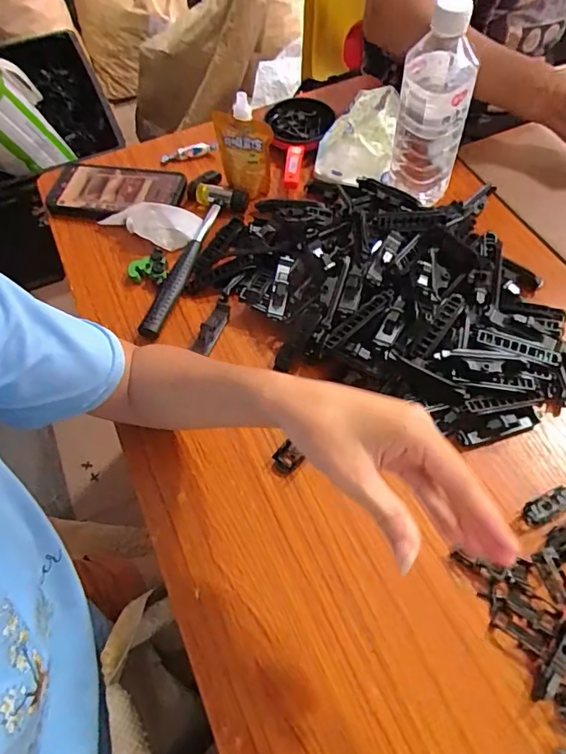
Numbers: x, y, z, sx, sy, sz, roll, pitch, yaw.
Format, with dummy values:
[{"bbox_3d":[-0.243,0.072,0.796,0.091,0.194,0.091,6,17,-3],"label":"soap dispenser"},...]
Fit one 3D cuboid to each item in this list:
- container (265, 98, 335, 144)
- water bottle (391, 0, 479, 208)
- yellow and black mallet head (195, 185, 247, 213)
[{"bbox_3d":[0.022,-0.336,0.680,0.079,0.023,0.093,-24,61,-11],"label":"container"},{"bbox_3d":[0.151,-0.264,0.527,0.066,0.214,0.058,14,61,11],"label":"water bottle"},{"bbox_3d":[-0.072,-0.213,0.611,0.062,0.023,0.019,15,61,12],"label":"yellow and black mallet head"}]

